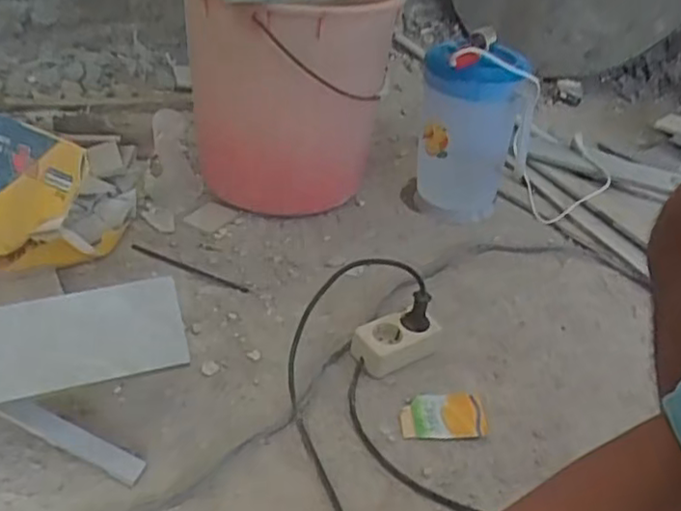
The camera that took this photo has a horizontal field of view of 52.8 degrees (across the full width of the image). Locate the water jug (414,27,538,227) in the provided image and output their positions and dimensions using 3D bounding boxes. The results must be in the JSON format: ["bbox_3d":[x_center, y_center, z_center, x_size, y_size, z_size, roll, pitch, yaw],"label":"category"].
[{"bbox_3d":[0.199,-0.189,1.054,0.161,0.273,0.195,13,38,10],"label":"water jug"}]

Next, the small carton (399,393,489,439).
[{"bbox_3d":[0.119,0.183,0.789,0.105,0.009,0.059,1,35,-9],"label":"small carton"}]

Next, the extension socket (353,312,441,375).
[{"bbox_3d":[0.070,0.105,0.846,0.107,0.042,0.057,-17,42,-31],"label":"extension socket"}]

